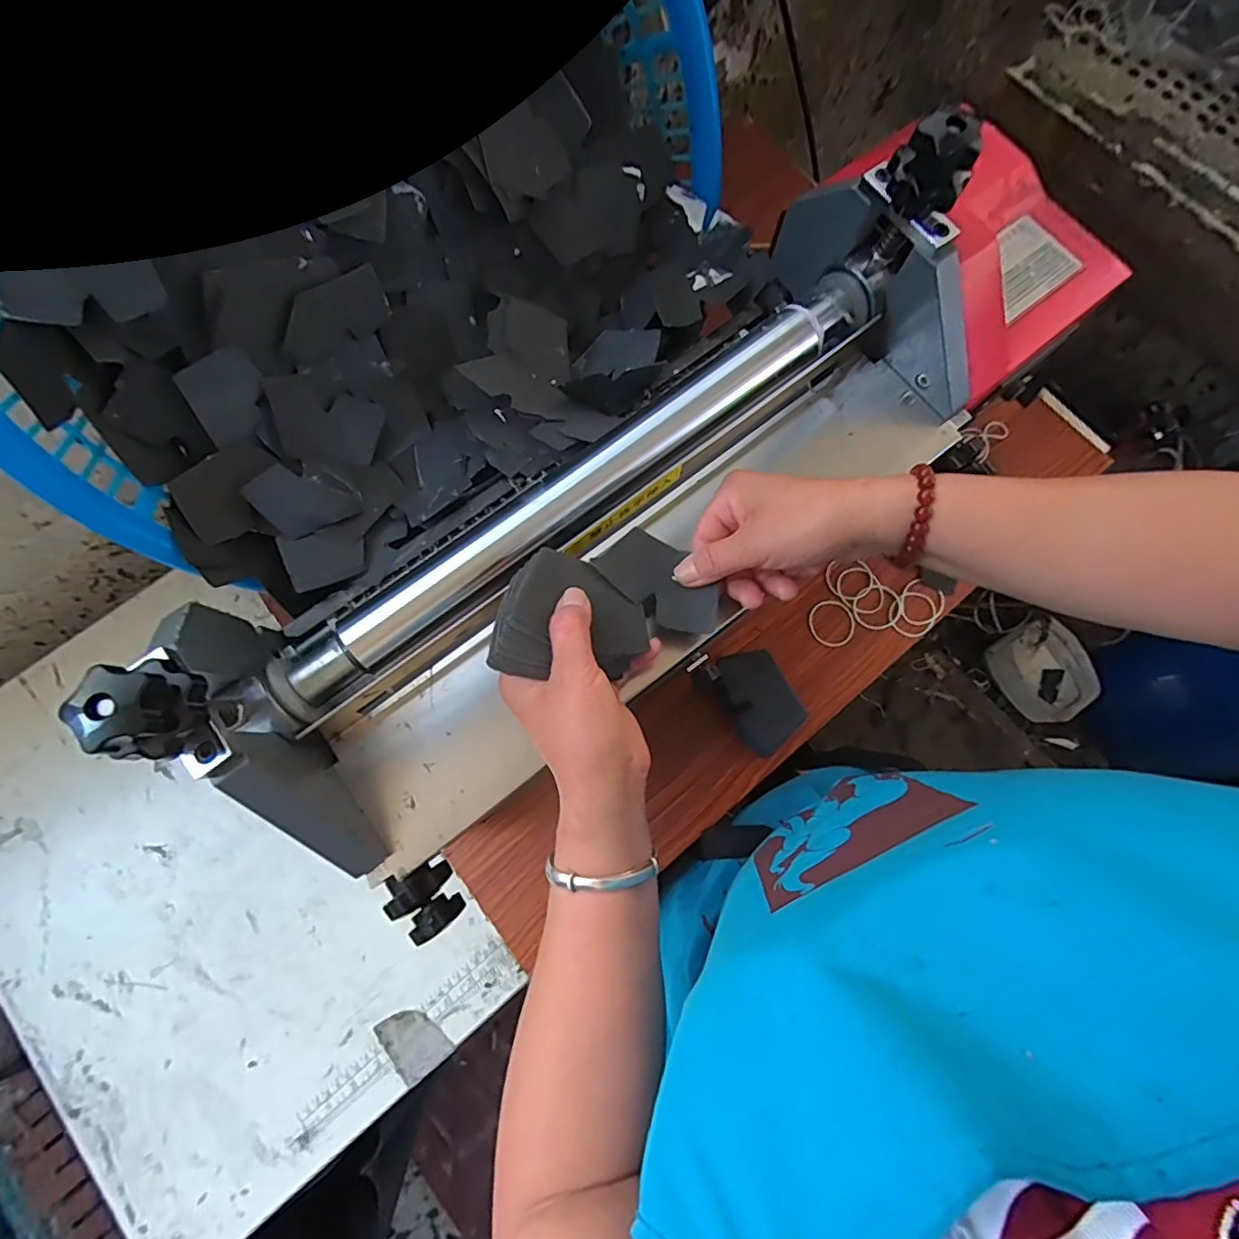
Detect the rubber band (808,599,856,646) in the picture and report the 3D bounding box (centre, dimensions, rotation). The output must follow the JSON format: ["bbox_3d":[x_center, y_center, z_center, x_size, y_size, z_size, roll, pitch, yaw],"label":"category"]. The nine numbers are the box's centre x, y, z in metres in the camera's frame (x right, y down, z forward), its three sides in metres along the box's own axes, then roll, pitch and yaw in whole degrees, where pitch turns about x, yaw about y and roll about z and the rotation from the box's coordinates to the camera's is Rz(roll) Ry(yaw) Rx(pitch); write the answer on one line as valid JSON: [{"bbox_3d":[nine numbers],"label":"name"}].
[{"bbox_3d":[0.222,0.004,0.596,0.047,0.004,0.050,0,76,0],"label":"rubber band"}]

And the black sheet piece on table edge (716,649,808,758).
[{"bbox_3d":[0.130,0.077,0.549,0.055,0.053,0.092,-27,78,-6],"label":"black sheet piece on table edge"}]

